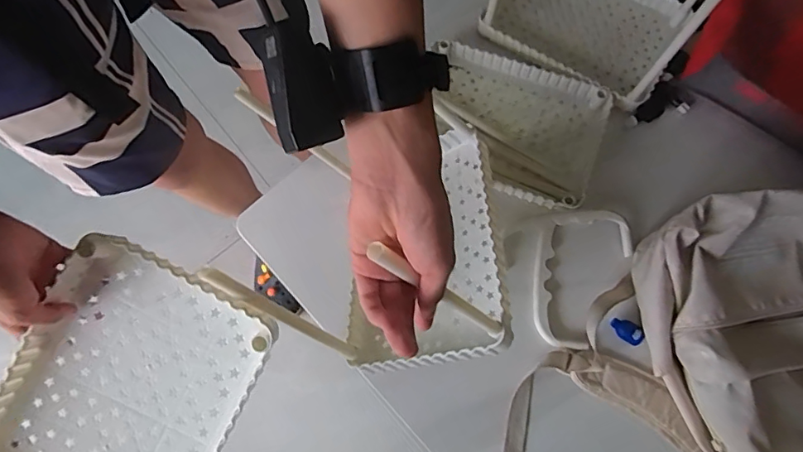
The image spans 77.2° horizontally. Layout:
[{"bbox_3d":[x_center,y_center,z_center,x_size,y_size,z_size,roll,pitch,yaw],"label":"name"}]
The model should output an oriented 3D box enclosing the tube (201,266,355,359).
[{"bbox_3d":[-0.111,0.093,0.500,0.014,0.219,0.014,23,74,43],"label":"tube"}]

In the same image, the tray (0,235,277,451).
[{"bbox_3d":[-0.264,0.173,0.466,0.199,0.041,0.289,27,90,-2],"label":"tray"}]

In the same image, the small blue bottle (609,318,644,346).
[{"bbox_3d":[0.303,0.140,0.675,0.023,0.020,0.044,-43,78,-9],"label":"small blue bottle"}]

